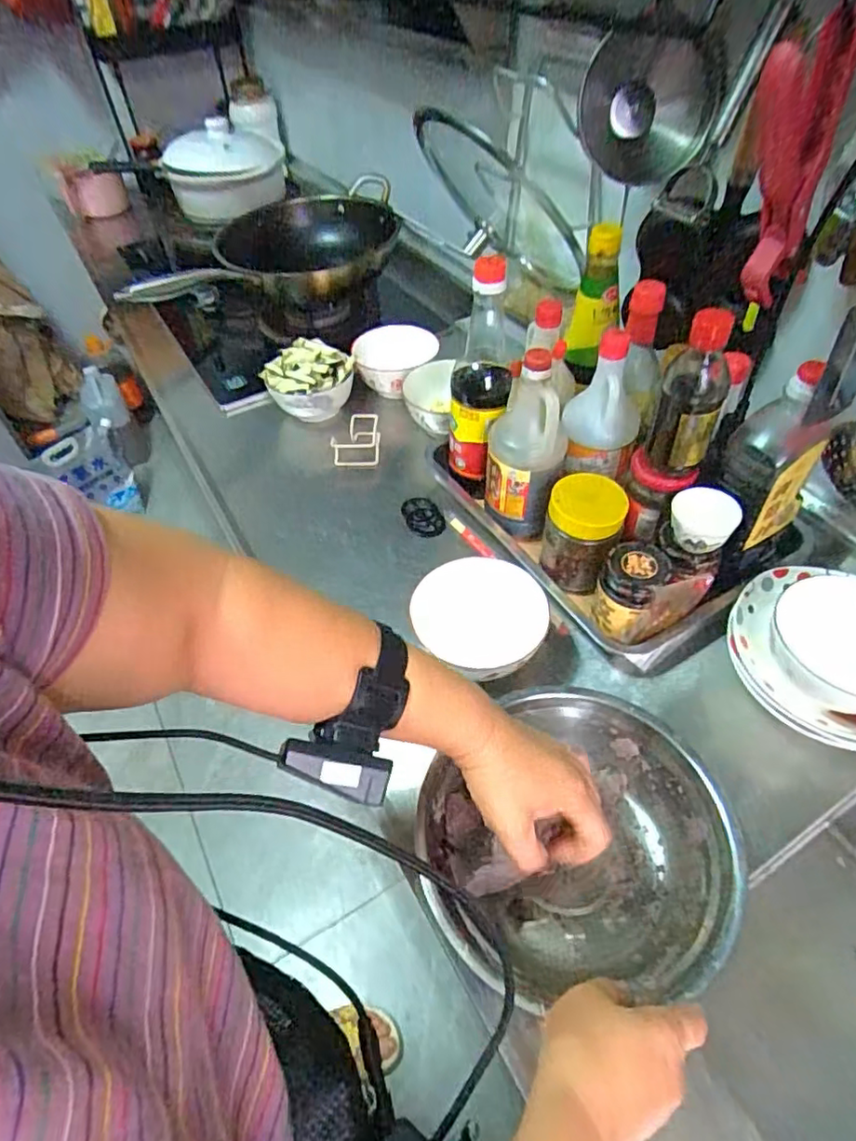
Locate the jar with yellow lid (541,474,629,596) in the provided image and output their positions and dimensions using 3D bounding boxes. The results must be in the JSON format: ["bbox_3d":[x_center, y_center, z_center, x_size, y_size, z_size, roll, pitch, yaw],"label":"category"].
[{"bbox_3d":[0.167,-0.039,0.651,0.072,0.107,0.070,-2,50,2],"label":"jar with yellow lid"}]

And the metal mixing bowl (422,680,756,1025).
[{"bbox_3d":[0.114,0.207,0.482,0.222,0.077,0.209,-2,50,2],"label":"metal mixing bowl"}]

